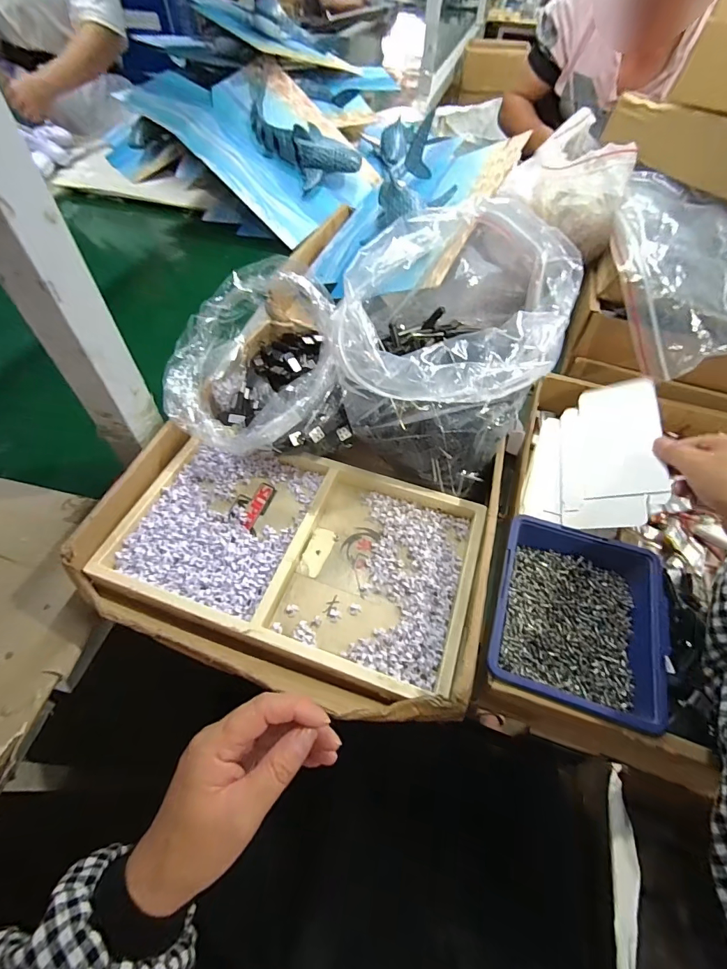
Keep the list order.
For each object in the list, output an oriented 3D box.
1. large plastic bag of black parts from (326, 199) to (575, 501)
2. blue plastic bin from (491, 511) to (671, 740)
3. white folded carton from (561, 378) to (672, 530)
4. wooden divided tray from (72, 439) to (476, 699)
[{"bbox_3d":[0.080,-0.118,0.414,0.189,0.193,0.182,17,56,14],"label":"large plastic bag of black parts"},{"bbox_3d":[0.170,0.107,0.338,0.122,0.042,0.140,15,55,12],"label":"blue plastic bin"},{"bbox_3d":[0.251,-0.035,0.425,0.088,0.009,0.169,-8,53,36],"label":"white folded carton"},{"bbox_3d":[-0.058,0.052,0.394,0.318,0.027,0.188,15,55,12],"label":"wooden divided tray"}]

